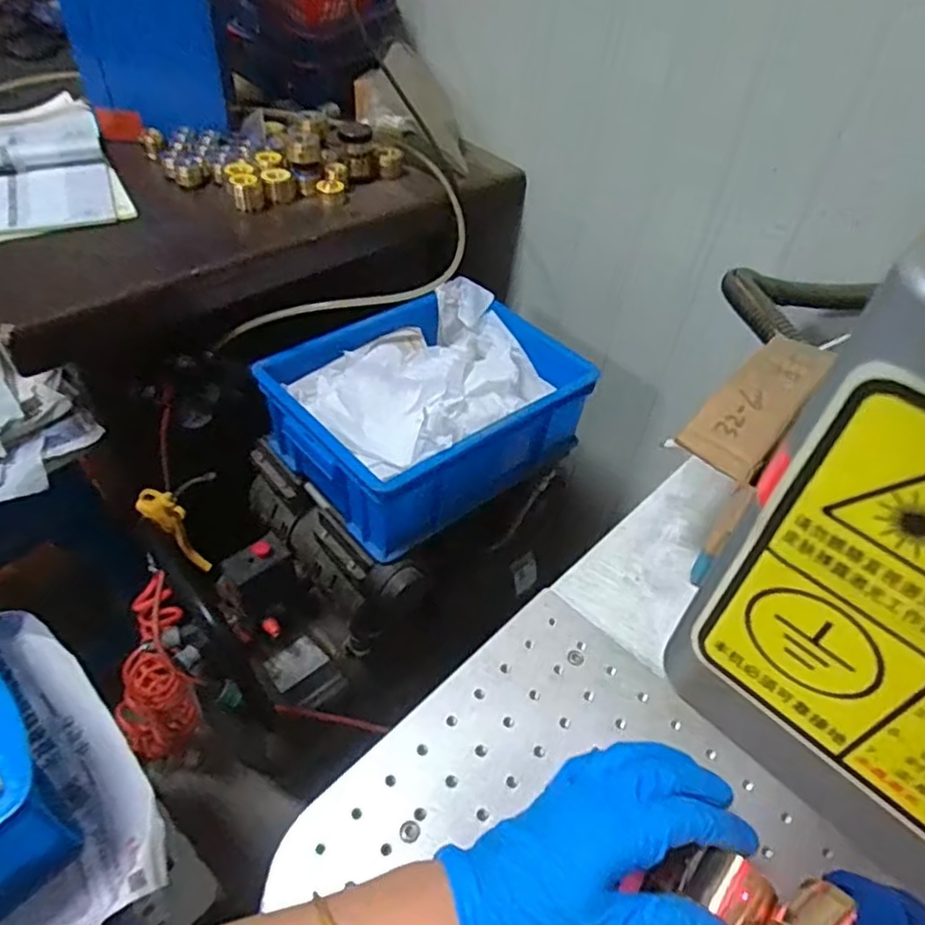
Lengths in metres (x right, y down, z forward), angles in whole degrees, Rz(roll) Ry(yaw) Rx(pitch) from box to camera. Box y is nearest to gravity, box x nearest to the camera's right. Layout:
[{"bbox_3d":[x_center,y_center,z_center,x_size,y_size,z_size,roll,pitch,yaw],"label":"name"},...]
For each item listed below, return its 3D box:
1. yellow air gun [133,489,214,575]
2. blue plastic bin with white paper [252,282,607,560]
[{"bbox_3d":[-0.375,0.092,0.861,0.061,0.145,0.027,19,48,13],"label":"yellow air gun"},{"bbox_3d":[-0.062,-0.061,0.810,0.287,0.124,0.261,-26,54,-27],"label":"blue plastic bin with white paper"}]

